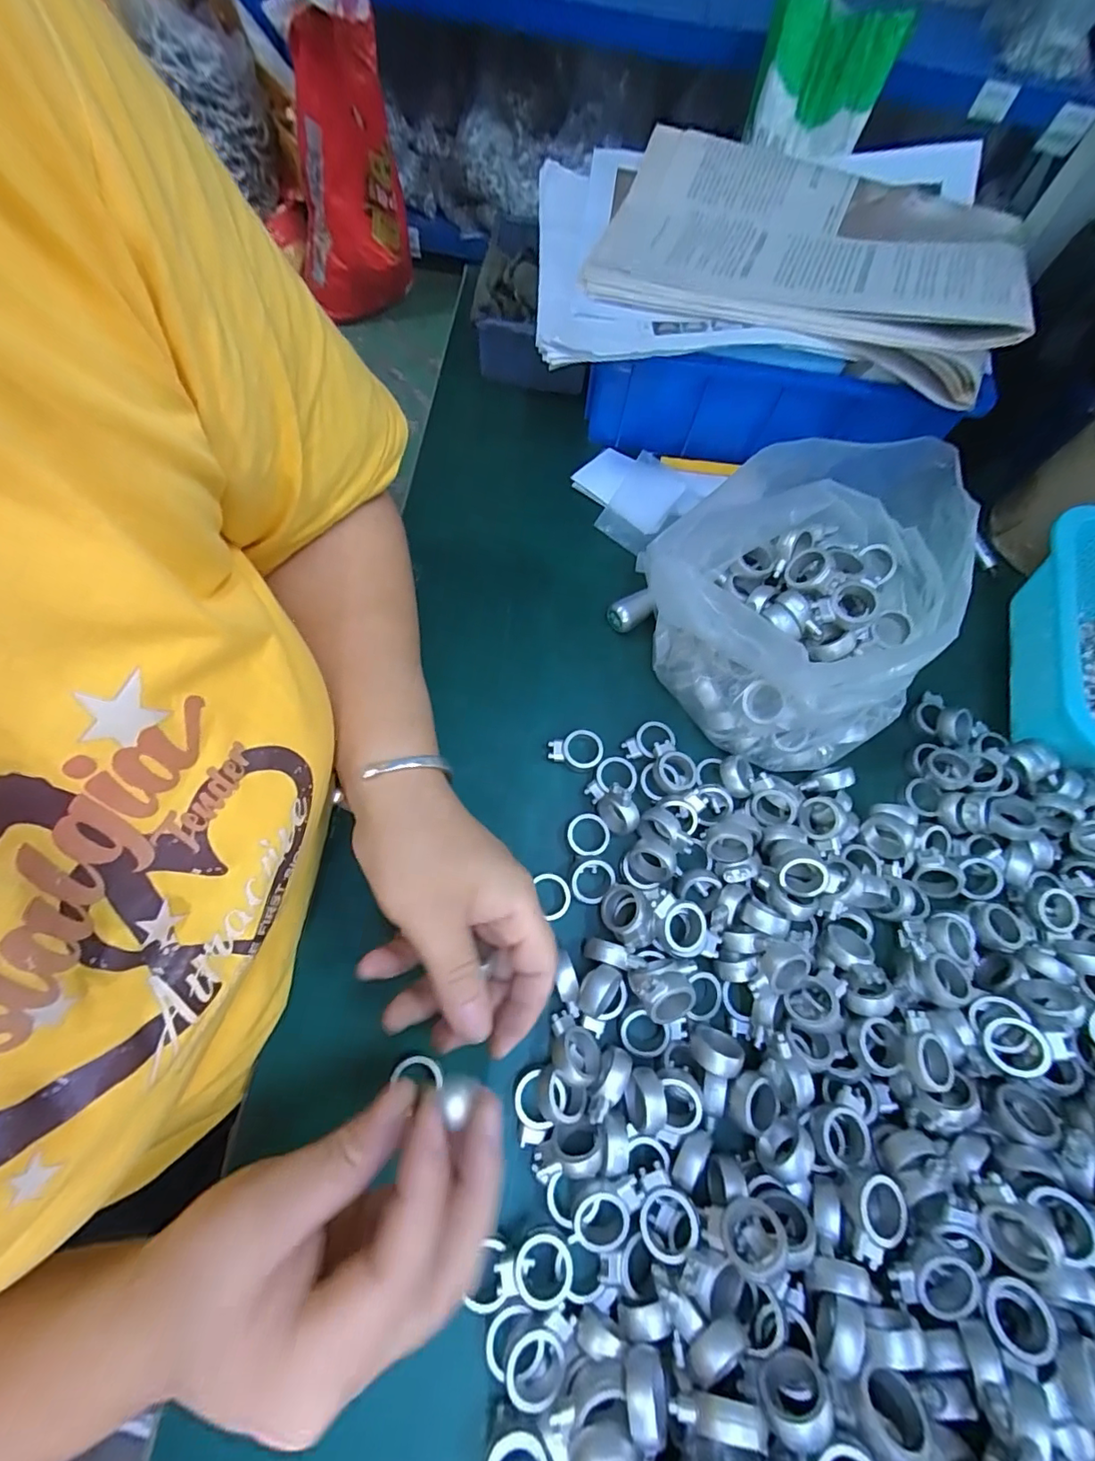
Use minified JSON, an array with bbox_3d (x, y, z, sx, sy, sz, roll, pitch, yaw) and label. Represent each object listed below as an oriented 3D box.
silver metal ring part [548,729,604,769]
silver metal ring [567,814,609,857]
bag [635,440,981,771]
[{"bbox_3d":[0.018,0.011,0.334,0.034,0.009,0.024,10,67,-1],"label":"silver metal ring part"},{"bbox_3d":[0.024,0.063,0.315,0.025,0.008,0.025,2,68,-4],"label":"silver metal ring"},{"bbox_3d":[0.149,-0.078,0.320,0.162,0.103,0.172,3,67,-1],"label":"bag"}]

